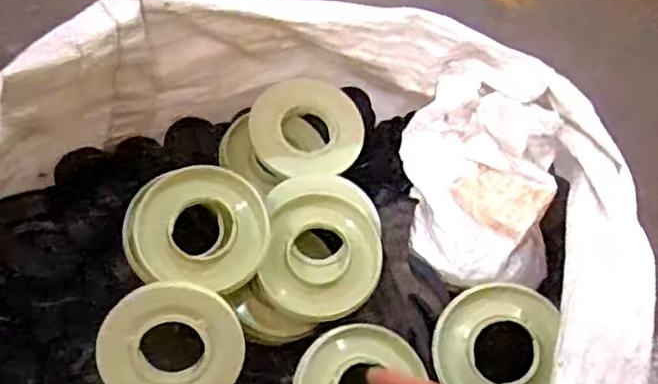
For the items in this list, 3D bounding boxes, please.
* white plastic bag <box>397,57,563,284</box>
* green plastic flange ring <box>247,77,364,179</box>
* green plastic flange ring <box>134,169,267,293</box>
[{"bbox_3d":[0.165,-0.009,0.687,0.166,0.148,0.196,6,46,-1],"label":"white plastic bag"},{"bbox_3d":[-0.027,-0.076,0.756,0.126,0.015,0.123,2,68,-6],"label":"green plastic flange ring"},{"bbox_3d":[-0.126,0.035,0.646,0.129,0.019,0.116,12,76,-12],"label":"green plastic flange ring"}]

